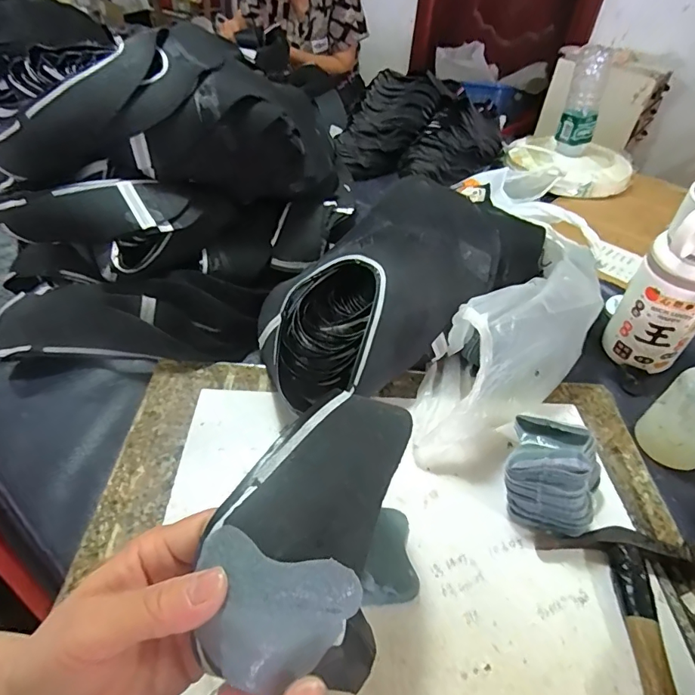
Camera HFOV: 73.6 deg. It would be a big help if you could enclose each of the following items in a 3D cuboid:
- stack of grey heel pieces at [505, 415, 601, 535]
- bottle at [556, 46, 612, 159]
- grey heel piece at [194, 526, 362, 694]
[{"bbox_3d":[0.172,0.104,0.391,0.069,0.075,0.064,0,24,28],"label":"stack of grey heel pieces"},{"bbox_3d":[0.461,-0.478,0.912,0.070,0.178,0.063,10,44,5],"label":"bottle"},{"bbox_3d":[-0.032,0.108,0.188,0.067,0.014,0.052,9,81,9],"label":"grey heel piece"}]

